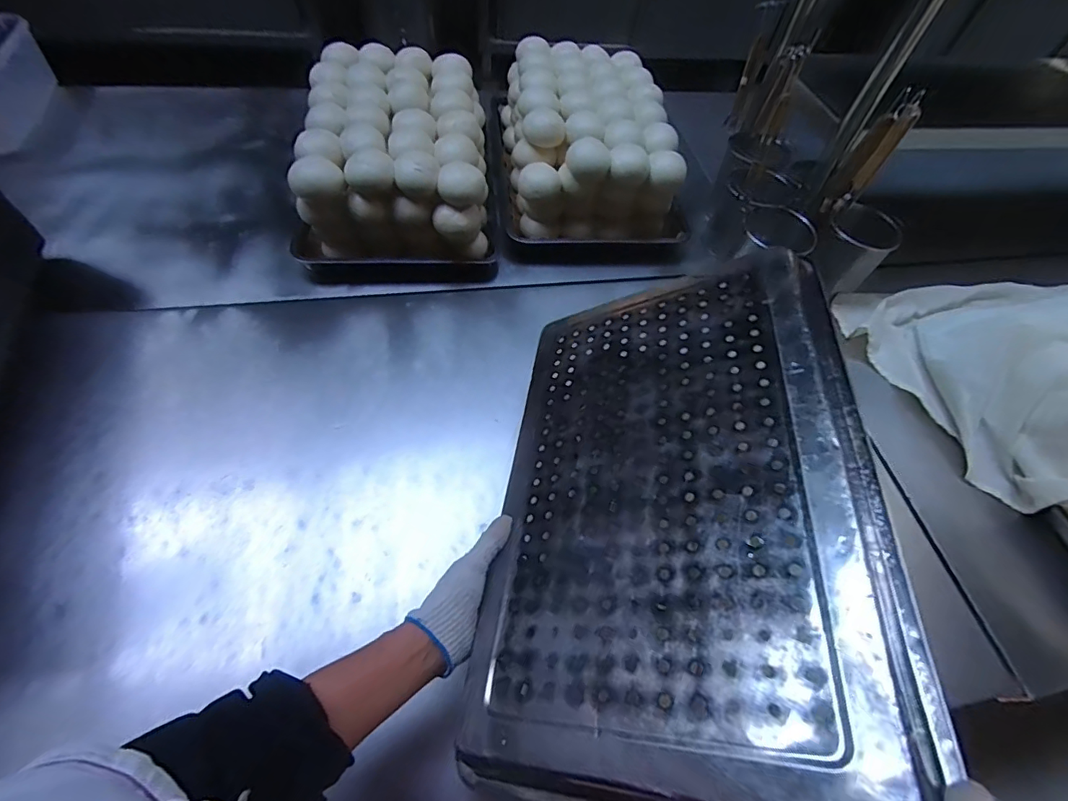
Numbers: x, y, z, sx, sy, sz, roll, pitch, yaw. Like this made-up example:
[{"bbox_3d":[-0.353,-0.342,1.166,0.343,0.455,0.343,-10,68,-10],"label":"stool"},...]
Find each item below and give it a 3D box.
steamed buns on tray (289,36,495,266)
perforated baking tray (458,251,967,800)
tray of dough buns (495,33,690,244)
[{"bbox_3d":[-0.282,-0.534,1.017,0.362,0.185,0.549,-2,58,-8],"label":"steamed buns on tray"},{"bbox_3d":[0.135,0.082,0.497,0.357,0.054,0.548,-13,47,30],"label":"perforated baking tray"},{"bbox_3d":[0.115,-0.596,1.100,0.368,0.180,0.553,-2,58,-8],"label":"tray of dough buns"}]

